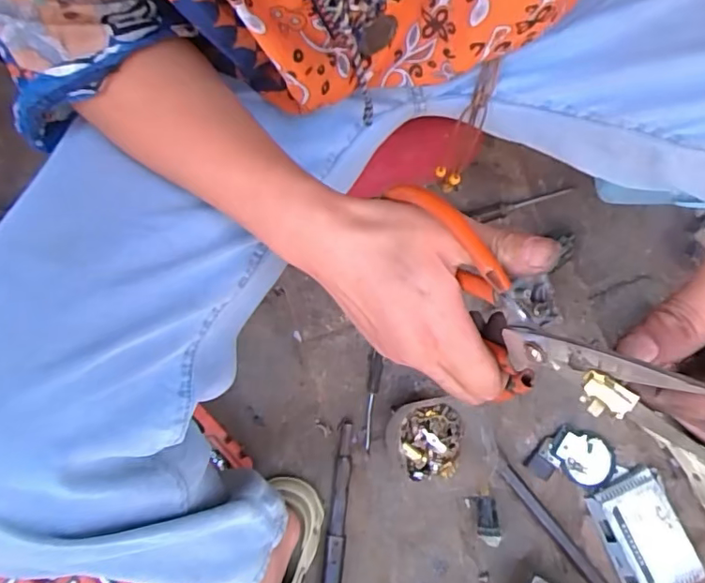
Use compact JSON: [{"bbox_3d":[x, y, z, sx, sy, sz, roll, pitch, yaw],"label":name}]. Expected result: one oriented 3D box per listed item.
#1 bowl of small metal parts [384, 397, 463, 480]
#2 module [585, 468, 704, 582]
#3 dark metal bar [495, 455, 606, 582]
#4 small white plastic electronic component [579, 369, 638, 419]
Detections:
[{"bbox_3d":[0.089,0.181,0.673,0.090,0.053,0.091,0,78,0],"label":"bowl of small metal parts"},{"bbox_3d":[0.350,0.298,0.656,0.091,0.022,0.143,-21,79,-5],"label":"module"},{"bbox_3d":[0.259,0.306,0.661,0.018,0.008,0.253,-38,81,-8],"label":"dark metal bar"},{"bbox_3d":[0.100,0.042,0.218,0.020,0.008,0.015,37,80,7],"label":"small white plastic electronic component"}]

